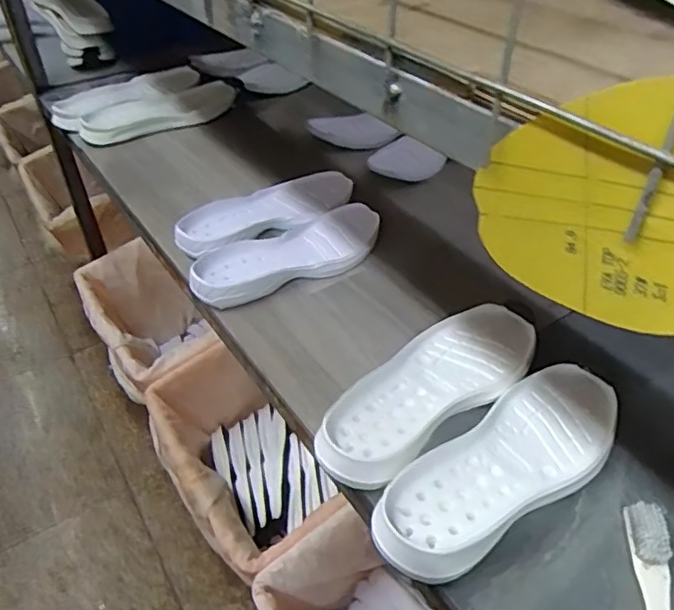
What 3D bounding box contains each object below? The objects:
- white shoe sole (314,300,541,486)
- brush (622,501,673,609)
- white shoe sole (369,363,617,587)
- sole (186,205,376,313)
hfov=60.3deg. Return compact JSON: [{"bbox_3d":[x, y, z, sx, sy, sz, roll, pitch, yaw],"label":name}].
[{"bbox_3d":[0.091,0.082,0.586,0.271,0.035,0.105,-30,49,-30],"label":"white shoe sole"},{"bbox_3d":[0.250,0.228,0.448,0.028,0.026,0.160,7,42,8],"label":"brush"},{"bbox_3d":[0.156,0.148,0.529,0.284,0.038,0.107,-29,49,-29],"label":"white shoe sole"},{"bbox_3d":[-0.063,-0.067,0.784,0.278,0.036,0.115,-22,46,-24],"label":"sole"}]

